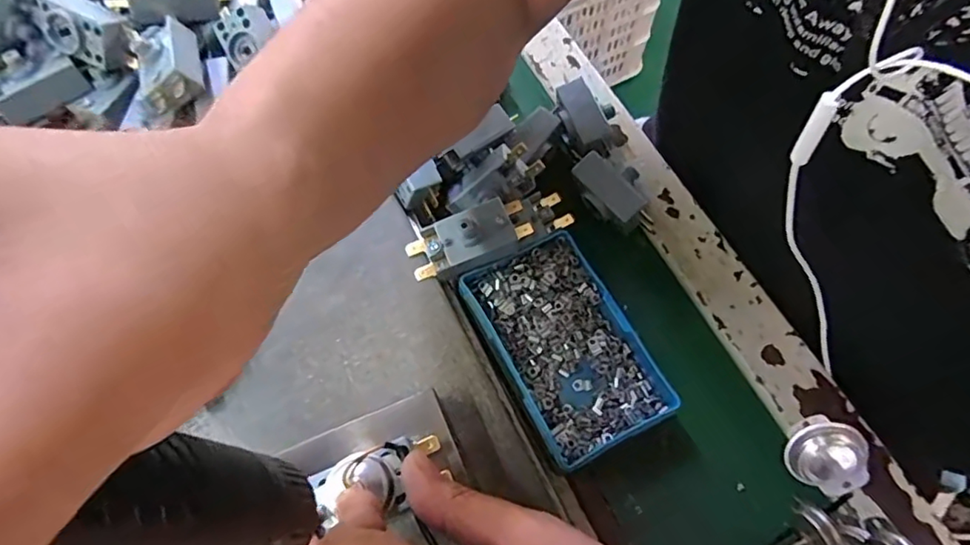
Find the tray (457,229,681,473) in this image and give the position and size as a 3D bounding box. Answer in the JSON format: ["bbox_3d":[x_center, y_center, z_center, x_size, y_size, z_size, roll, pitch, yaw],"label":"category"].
[{"bbox_3d":[0.043,0.040,0.314,0.071,0.028,0.113,-27,68,-10],"label":"tray"}]

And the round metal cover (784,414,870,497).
[{"bbox_3d":[0.129,0.068,0.215,0.012,0.027,0.030,38,53,-24],"label":"round metal cover"}]

